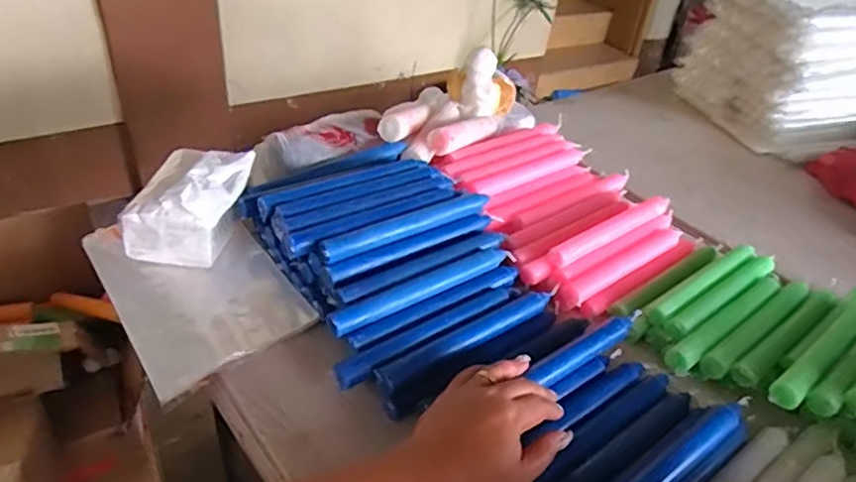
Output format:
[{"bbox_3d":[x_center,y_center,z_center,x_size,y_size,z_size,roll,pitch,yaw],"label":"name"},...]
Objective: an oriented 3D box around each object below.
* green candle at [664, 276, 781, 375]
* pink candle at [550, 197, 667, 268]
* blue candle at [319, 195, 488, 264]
[{"bbox_3d":[0.305,0.079,0.595,0.202,0.017,0.024,-22,45,-33],"label":"green candle"},{"bbox_3d":[0.212,-0.012,0.678,0.210,0.022,0.024,-23,46,-34],"label":"pink candle"},{"bbox_3d":[-0.022,-0.017,0.608,0.199,0.017,0.023,-20,44,-32],"label":"blue candle"}]

